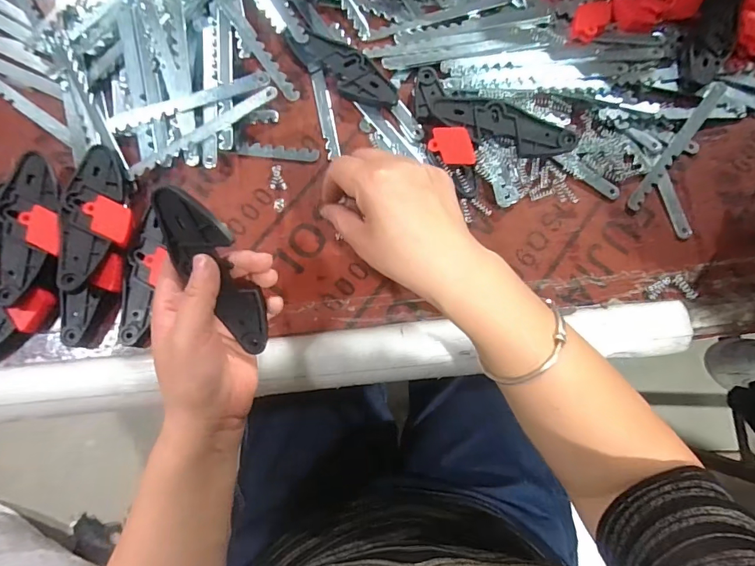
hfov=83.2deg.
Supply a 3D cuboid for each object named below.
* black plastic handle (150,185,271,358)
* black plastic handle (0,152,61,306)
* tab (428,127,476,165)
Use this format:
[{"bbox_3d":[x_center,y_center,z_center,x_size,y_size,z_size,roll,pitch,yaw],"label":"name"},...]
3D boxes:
[{"bbox_3d":[-0.109,-0.007,0.289,0.039,0.008,0.122,-27,109,-6],"label":"black plastic handle"},{"bbox_3d":[-0.277,-0.043,0.338,0.038,0.021,0.120,0,81,-2],"label":"black plastic handle"},{"bbox_3d":[0.064,-0.118,0.364,0.039,0.004,0.030,3,109,12],"label":"tab"}]

